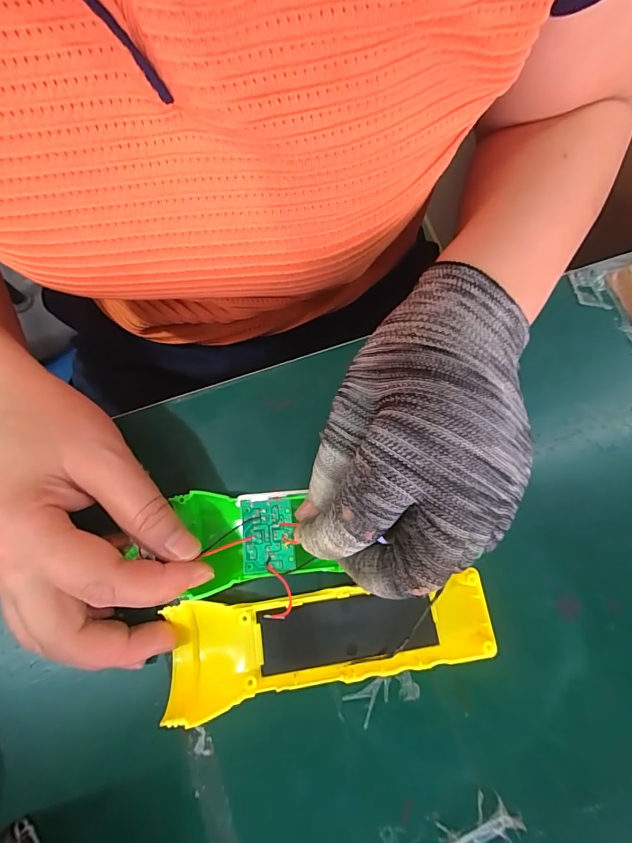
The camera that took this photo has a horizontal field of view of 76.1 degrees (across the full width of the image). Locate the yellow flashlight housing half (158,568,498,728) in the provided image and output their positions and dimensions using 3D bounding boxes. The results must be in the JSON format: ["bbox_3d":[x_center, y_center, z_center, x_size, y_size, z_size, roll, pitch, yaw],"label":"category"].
[{"bbox_3d":[0.006,0.109,0.207,0.161,0.027,0.046,-7,73,-2],"label":"yellow flashlight housing half"}]

